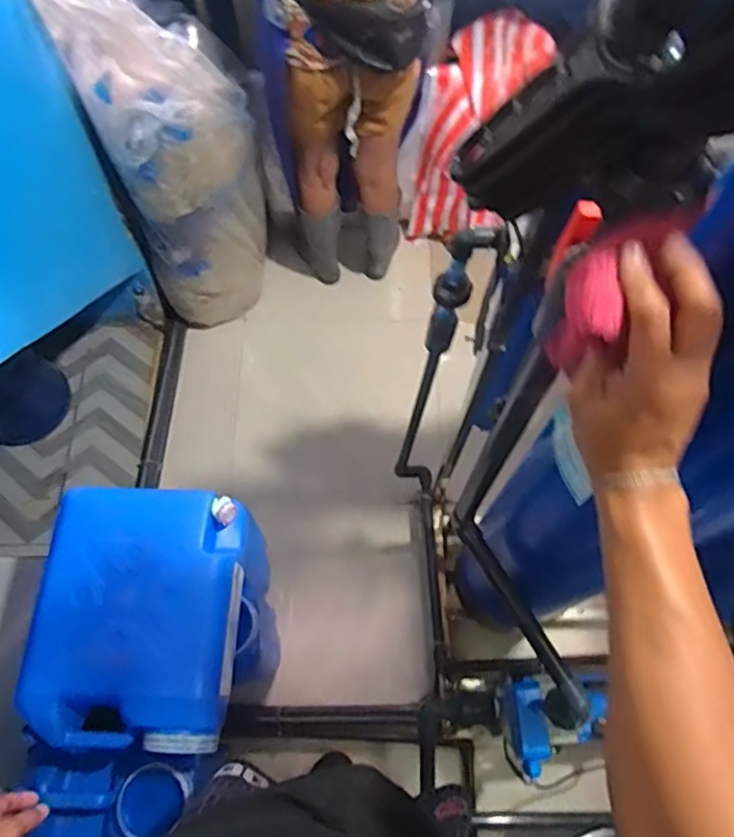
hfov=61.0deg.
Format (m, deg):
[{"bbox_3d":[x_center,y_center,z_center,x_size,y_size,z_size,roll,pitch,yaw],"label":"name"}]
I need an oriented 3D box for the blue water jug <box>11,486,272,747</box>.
[{"bbox_3d":[-0.372,0.347,1.090,0.331,0.242,0.408,7,65,2],"label":"blue water jug"}]

